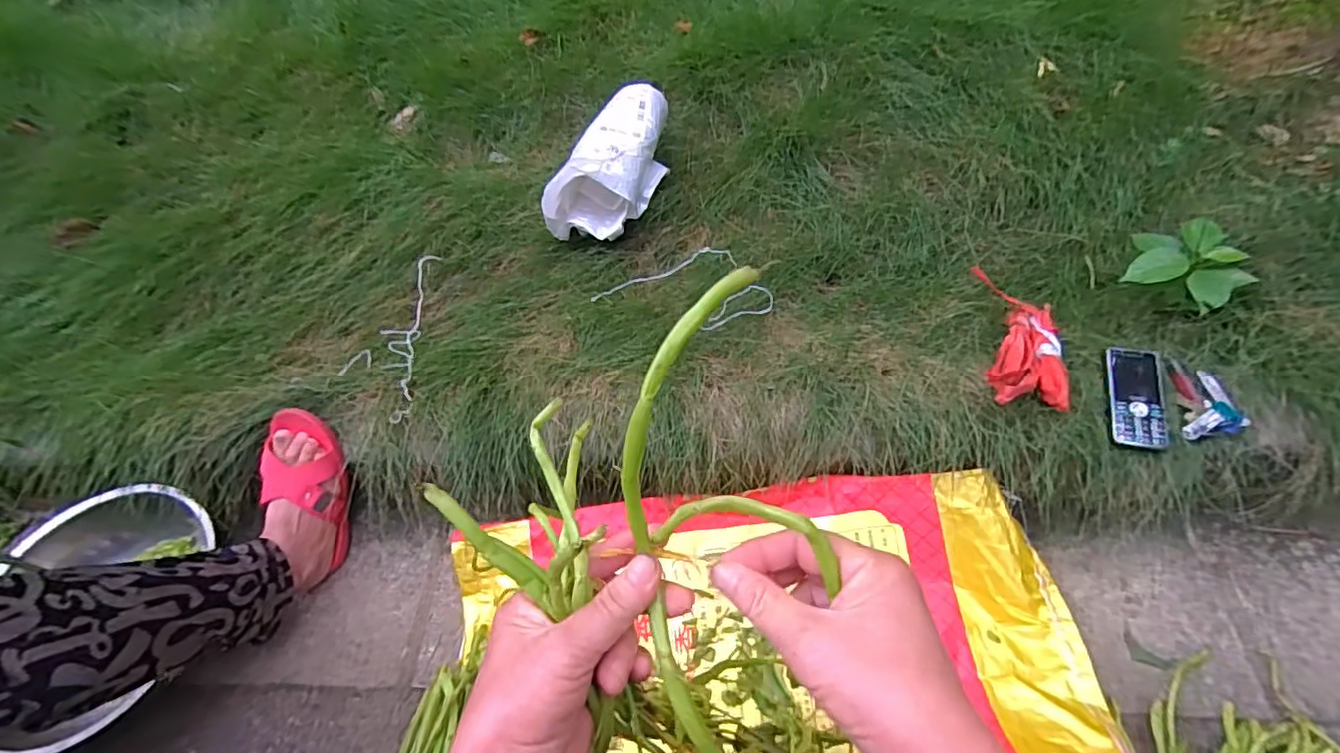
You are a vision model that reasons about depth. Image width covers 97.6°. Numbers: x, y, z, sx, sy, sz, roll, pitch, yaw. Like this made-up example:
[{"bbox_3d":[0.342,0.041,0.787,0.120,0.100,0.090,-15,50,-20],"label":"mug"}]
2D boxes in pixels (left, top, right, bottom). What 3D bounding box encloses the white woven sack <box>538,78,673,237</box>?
[{"bbox_3d":[-0.081,-0.353,0.975,0.128,0.137,0.298,17,65,15],"label":"white woven sack"}]

